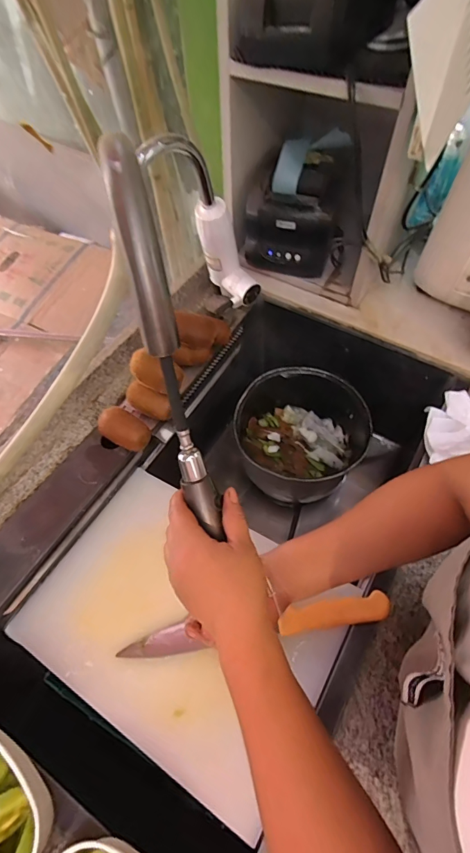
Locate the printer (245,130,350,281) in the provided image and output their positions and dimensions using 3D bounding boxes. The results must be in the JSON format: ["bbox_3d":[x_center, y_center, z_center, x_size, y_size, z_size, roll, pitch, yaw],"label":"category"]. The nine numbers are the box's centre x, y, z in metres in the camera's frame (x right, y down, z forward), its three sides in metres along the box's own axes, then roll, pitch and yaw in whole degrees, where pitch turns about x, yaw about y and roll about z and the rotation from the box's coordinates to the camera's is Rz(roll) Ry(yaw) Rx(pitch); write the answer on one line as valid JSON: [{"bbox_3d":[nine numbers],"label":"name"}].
[{"bbox_3d":[0.111,-0.387,0.735,0.155,0.150,0.176,13,59,11],"label":"printer"}]

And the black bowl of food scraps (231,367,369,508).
[{"bbox_3d":[0.122,0.010,0.783,0.230,0.135,0.219,-1,57,2],"label":"black bowl of food scraps"}]

